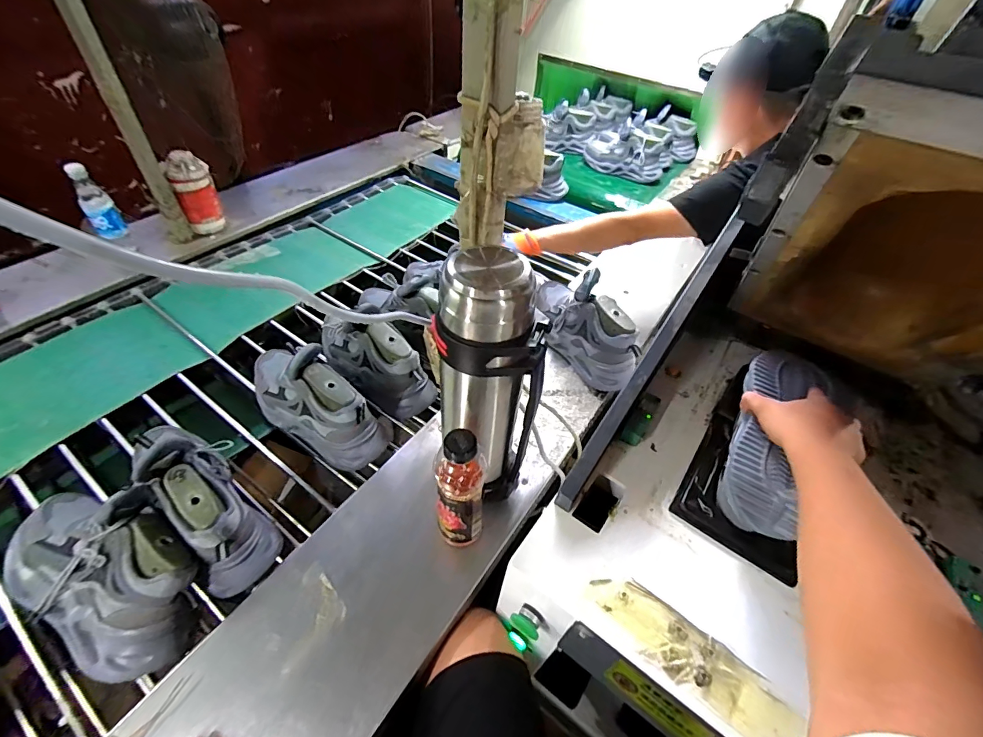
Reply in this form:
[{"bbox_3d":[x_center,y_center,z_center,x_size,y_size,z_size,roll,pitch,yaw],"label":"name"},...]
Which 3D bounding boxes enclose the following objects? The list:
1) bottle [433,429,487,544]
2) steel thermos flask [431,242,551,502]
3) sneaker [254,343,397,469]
[{"bbox_3d":[-0.039,0.165,0.575,0.064,0.221,0.074,4,50,-1],"label":"bottle"},{"bbox_3d":[-0.003,0.034,0.560,0.122,0.367,0.098,26,53,17],"label":"steel thermos flask"},{"bbox_3d":[-0.313,0.050,0.737,0.280,0.137,0.101,29,54,18],"label":"sneaker"}]

